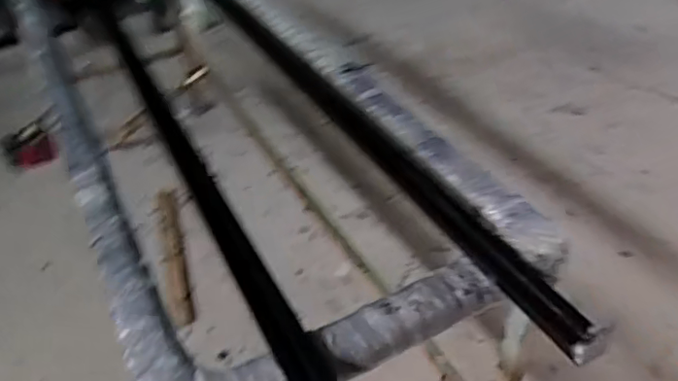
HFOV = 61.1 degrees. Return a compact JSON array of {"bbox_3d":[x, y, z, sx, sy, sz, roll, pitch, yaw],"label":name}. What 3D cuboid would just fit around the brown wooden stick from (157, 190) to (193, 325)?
[{"bbox_3d":[-0.508,0.170,1.751,0.058,0.039,0.590,-13,42,-11],"label":"brown wooden stick"}]

